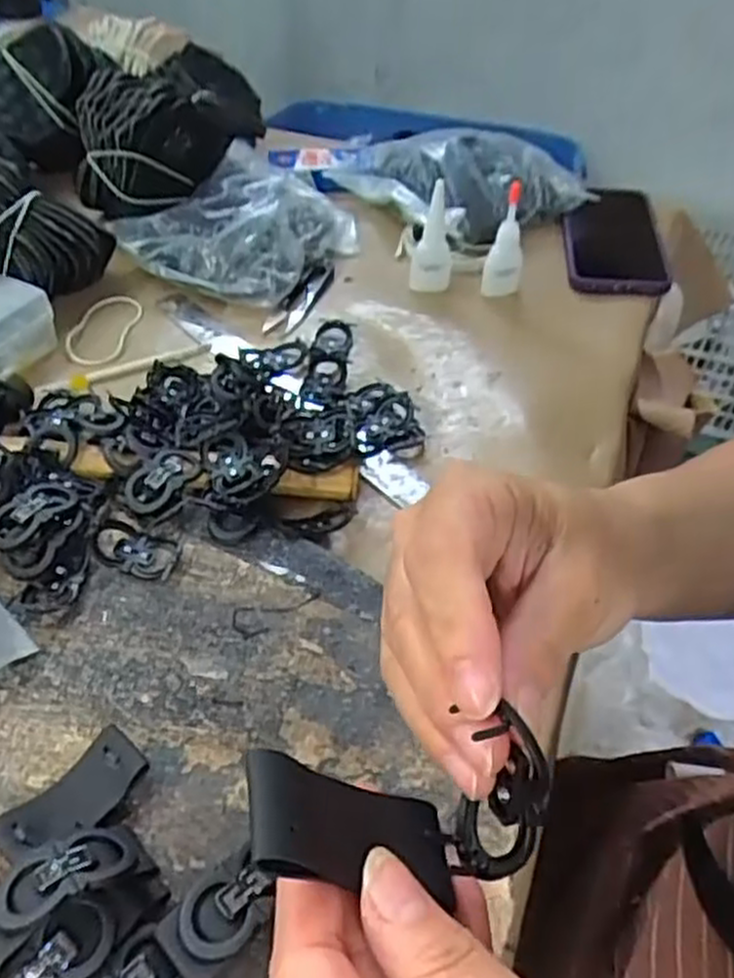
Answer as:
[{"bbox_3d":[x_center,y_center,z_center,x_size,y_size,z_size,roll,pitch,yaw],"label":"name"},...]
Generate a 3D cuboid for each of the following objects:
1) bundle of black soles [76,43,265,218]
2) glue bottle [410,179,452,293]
[{"bbox_3d":[-0.151,-0.299,0.634,0.084,0.106,0.174,19,49,16],"label":"bundle of black soles"},{"bbox_3d":[0.051,-0.194,0.587,0.030,0.086,0.034,4,46,2],"label":"glue bottle"}]

